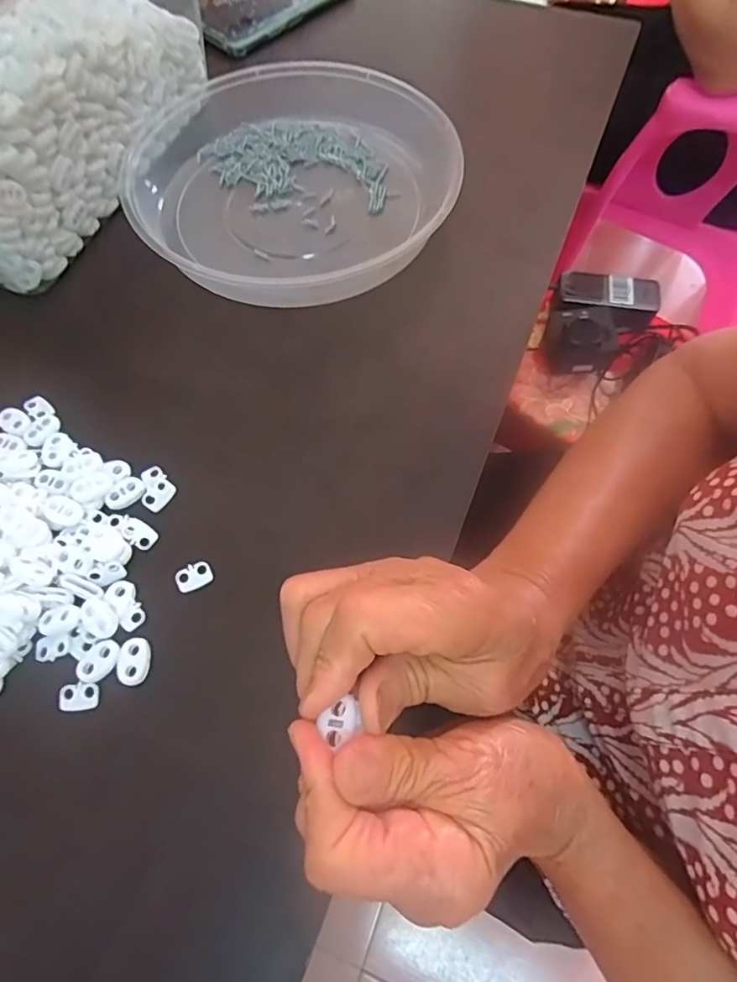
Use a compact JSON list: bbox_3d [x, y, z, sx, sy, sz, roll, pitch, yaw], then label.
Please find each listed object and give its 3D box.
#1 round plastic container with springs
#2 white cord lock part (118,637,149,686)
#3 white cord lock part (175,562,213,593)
[{"bbox_3d":[-0.063,-0.226,0.395,0.235,0.043,0.225,0,65,0],"label":"round plastic container with springs"},{"bbox_3d":[-0.118,0.085,0.271,0.015,0.004,0.023,-3,65,-1],"label":"white cord lock part"},{"bbox_3d":[-0.094,0.046,0.289,0.019,0.004,0.014,-30,68,-13],"label":"white cord lock part"}]

